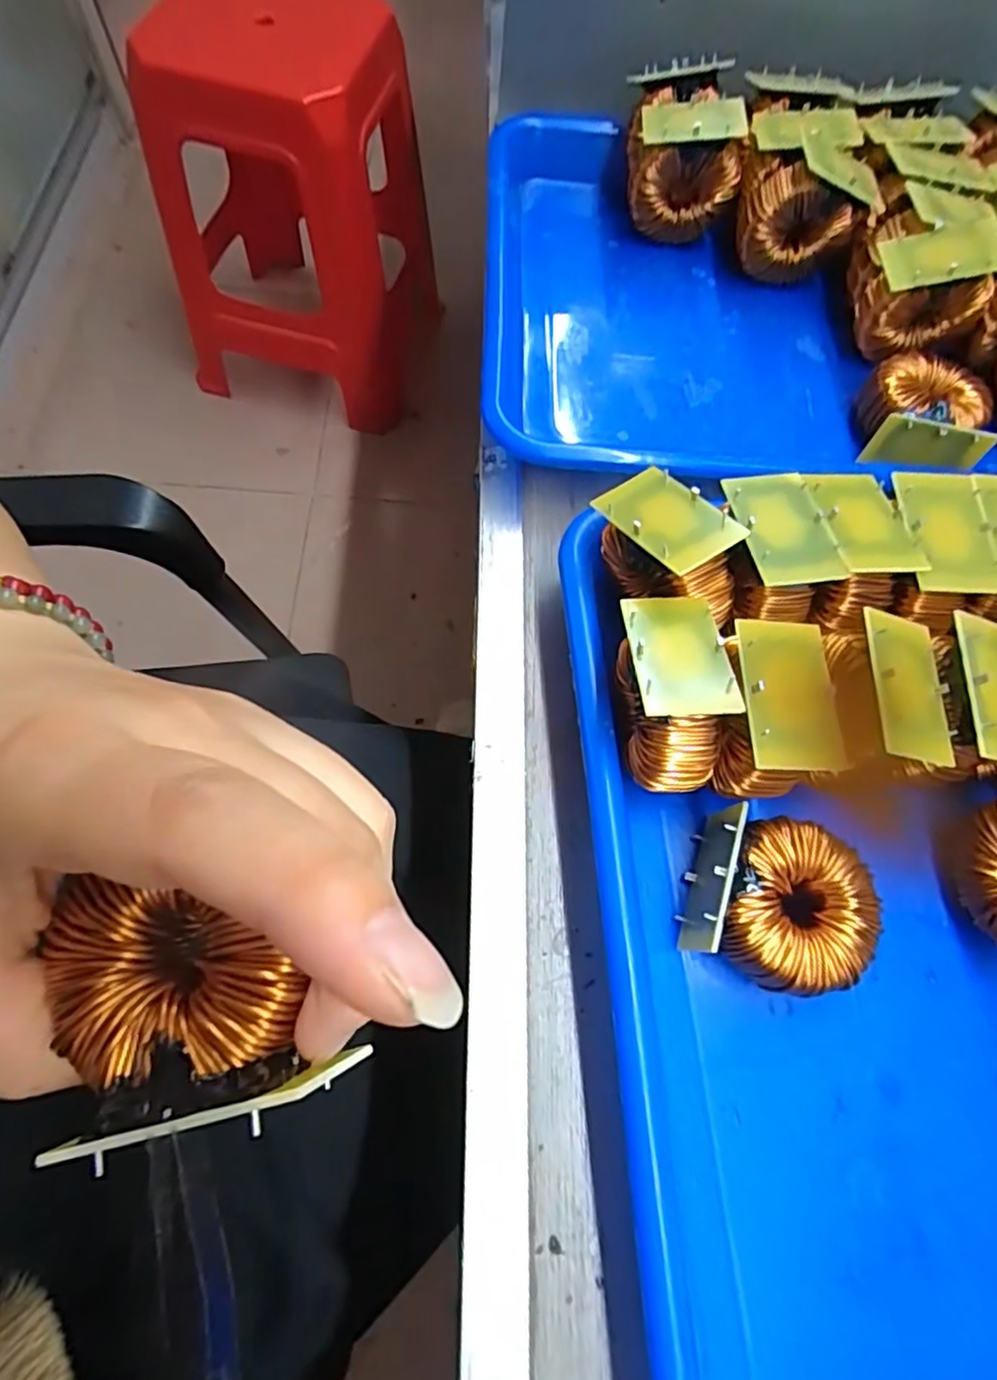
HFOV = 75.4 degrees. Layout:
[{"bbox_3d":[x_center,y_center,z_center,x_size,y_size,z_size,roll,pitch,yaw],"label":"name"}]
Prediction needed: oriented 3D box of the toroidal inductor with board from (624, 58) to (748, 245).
[{"bbox_3d":[0.098,-0.295,0.357,0.057,0.061,0.066,-2,68,-3],"label":"toroidal inductor with board"}]

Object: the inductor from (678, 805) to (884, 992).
[{"bbox_3d":[0.096,0.073,0.223,0.054,0.029,0.054,3,68,-7],"label":"inductor"}]

